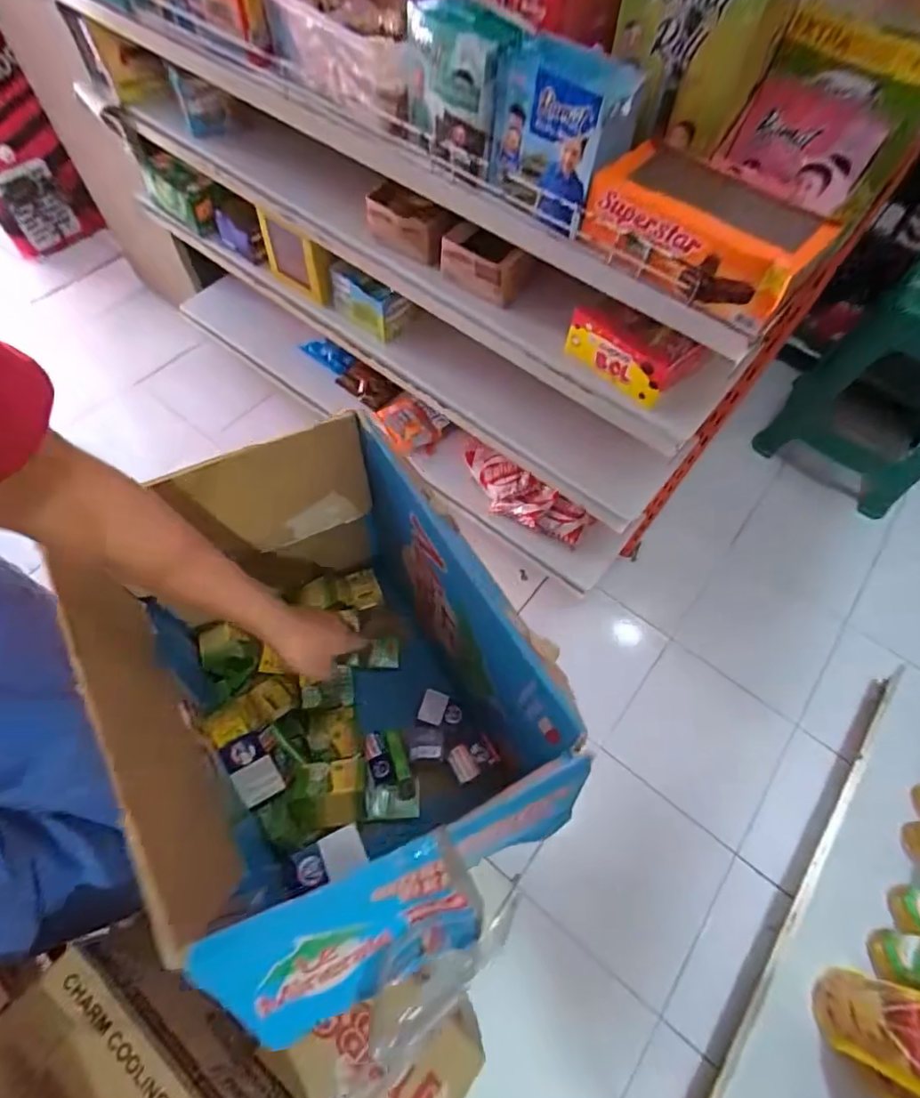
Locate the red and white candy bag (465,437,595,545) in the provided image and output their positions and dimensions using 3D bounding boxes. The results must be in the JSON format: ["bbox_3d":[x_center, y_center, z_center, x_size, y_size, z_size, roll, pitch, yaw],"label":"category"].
[{"bbox_3d":[0.118,-0.115,1.090,0.302,0.058,0.106,37,66,15],"label":"red and white candy bag"}]

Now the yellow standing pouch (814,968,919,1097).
[{"bbox_3d":[0.577,0.619,0.698,0.122,0.204,0.083,-40,71,-21],"label":"yellow standing pouch"}]

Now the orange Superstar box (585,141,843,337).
[{"bbox_3d":[0.230,-0.308,0.509,0.199,0.066,0.111,35,66,14],"label":"orange Superstar box"}]

